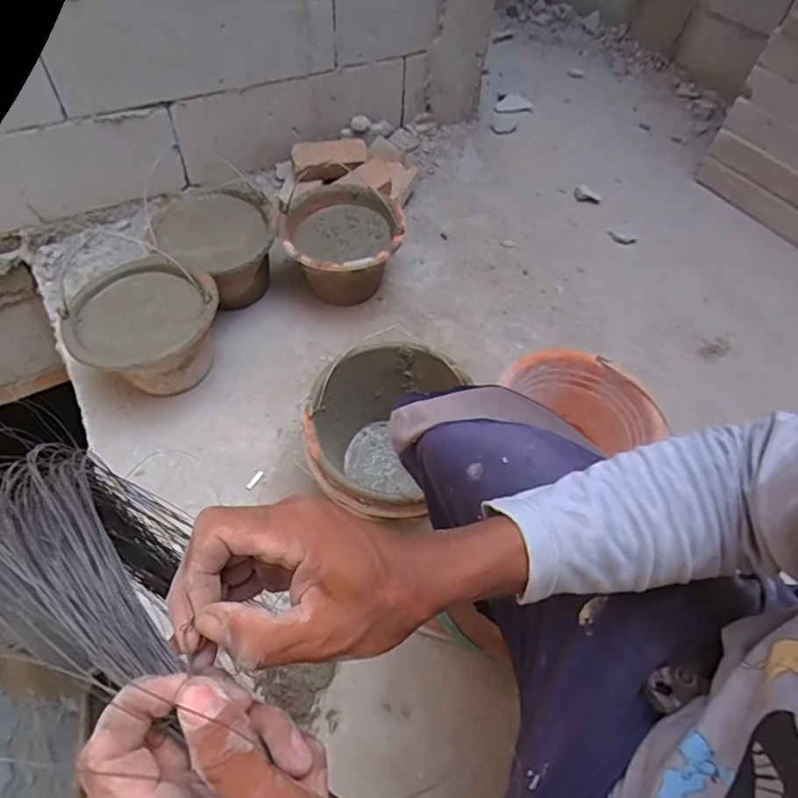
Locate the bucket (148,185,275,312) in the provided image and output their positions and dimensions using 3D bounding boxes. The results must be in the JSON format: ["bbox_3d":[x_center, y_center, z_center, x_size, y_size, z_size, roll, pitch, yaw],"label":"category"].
[{"bbox_3d":[-0.363,-0.309,1.089,0.234,0.152,0.224,2,54,-3],"label":"bucket"}]

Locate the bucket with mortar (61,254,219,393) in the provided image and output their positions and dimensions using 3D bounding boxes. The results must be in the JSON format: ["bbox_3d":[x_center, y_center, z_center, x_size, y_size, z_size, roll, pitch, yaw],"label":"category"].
[{"bbox_3d":[-0.452,-0.124,0.965,0.237,0.168,0.233,2,54,-3],"label":"bucket with mortar"}]

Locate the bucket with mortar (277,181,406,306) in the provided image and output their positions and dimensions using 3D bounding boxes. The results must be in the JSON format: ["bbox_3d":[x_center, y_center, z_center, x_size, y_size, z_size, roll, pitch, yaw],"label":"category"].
[{"bbox_3d":[-0.117,-0.308,1.112,0.238,0.175,0.248,2,54,-3],"label":"bucket with mortar"}]

